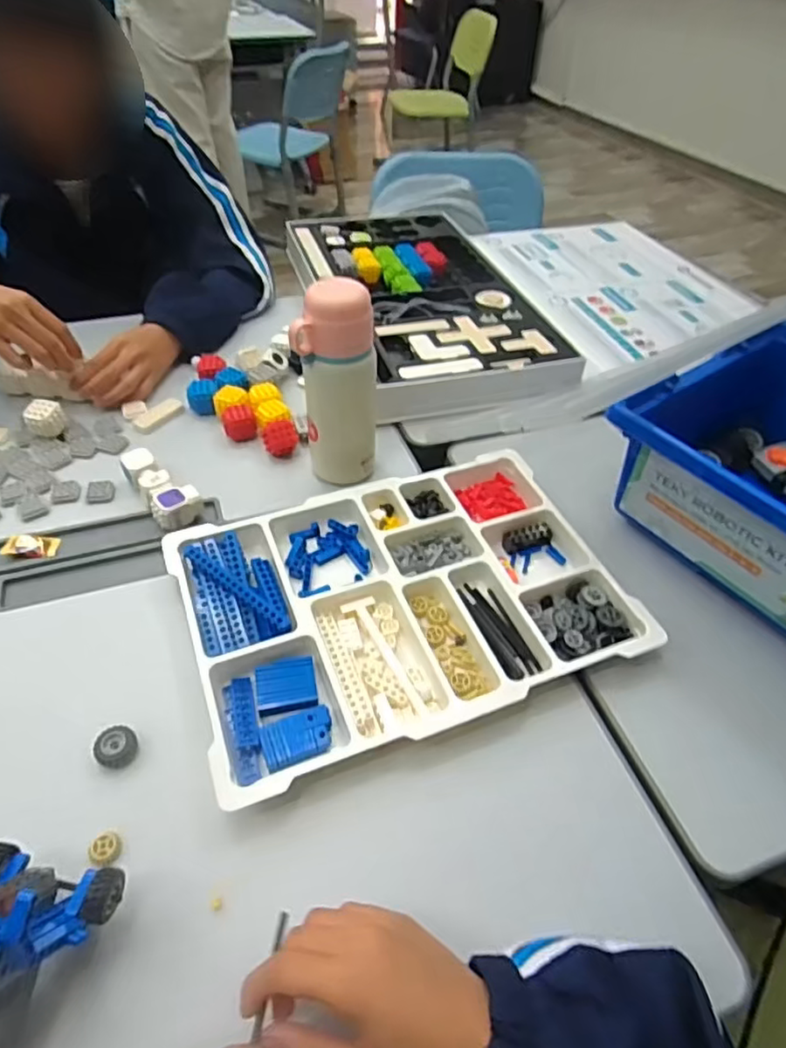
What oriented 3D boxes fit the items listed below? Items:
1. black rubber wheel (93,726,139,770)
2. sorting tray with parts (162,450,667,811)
[{"bbox_3d":[-0.210,0.169,0.472,0.029,0.018,0.026,-19,50,-20],"label":"black rubber wheel"},{"bbox_3d":[0.007,0.064,0.565,0.368,0.034,0.262,-15,49,-17],"label":"sorting tray with parts"}]

